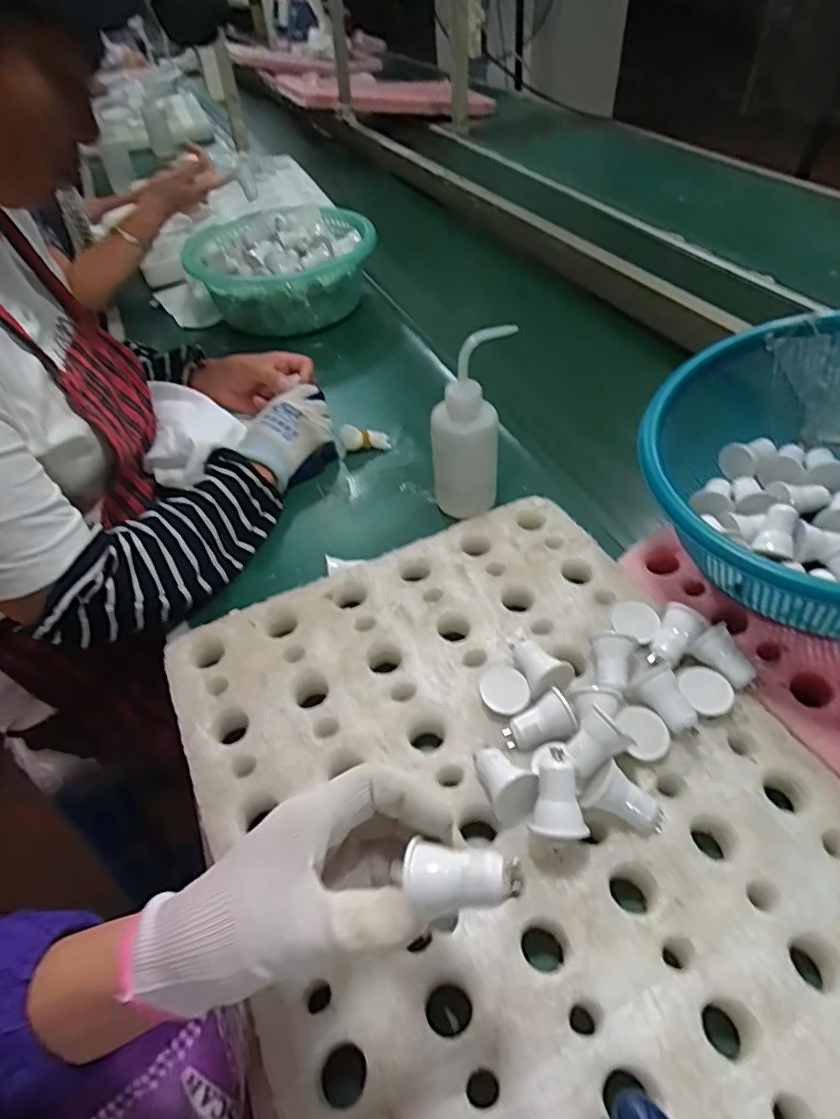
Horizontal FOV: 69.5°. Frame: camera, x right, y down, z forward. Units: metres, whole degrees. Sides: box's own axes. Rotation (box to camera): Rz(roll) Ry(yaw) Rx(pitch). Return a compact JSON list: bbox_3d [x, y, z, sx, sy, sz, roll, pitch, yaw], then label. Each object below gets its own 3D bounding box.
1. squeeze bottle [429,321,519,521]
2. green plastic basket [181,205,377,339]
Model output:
[{"bbox_3d":[0.046,-0.124,0.569,0.063,0.171,0.068,8,49,11],"label":"squeeze bottle"},{"bbox_3d":[-0.203,-0.430,0.913,0.266,0.116,0.235,-16,49,-10],"label":"green plastic basket"}]

